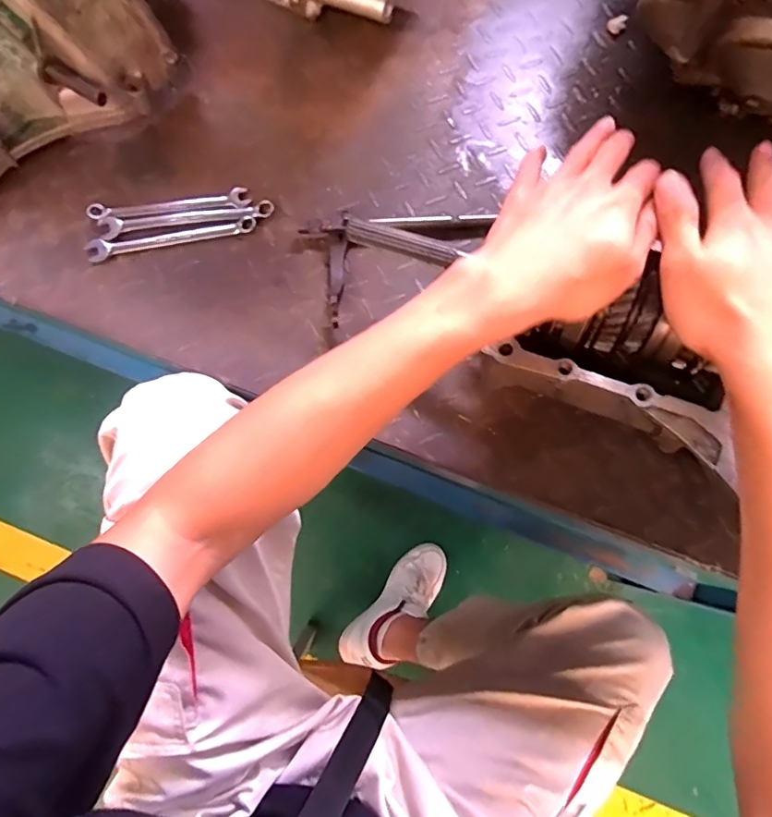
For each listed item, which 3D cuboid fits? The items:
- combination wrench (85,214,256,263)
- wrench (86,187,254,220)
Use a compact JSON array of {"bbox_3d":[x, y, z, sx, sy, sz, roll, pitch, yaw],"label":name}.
[{"bbox_3d":[-0.210,-0.167,0.503,0.162,0.008,0.017,-11,75,-3],"label":"combination wrench"},{"bbox_3d":[-0.215,-0.202,0.513,0.155,0.010,0.021,-8,75,-2],"label":"wrench"}]

